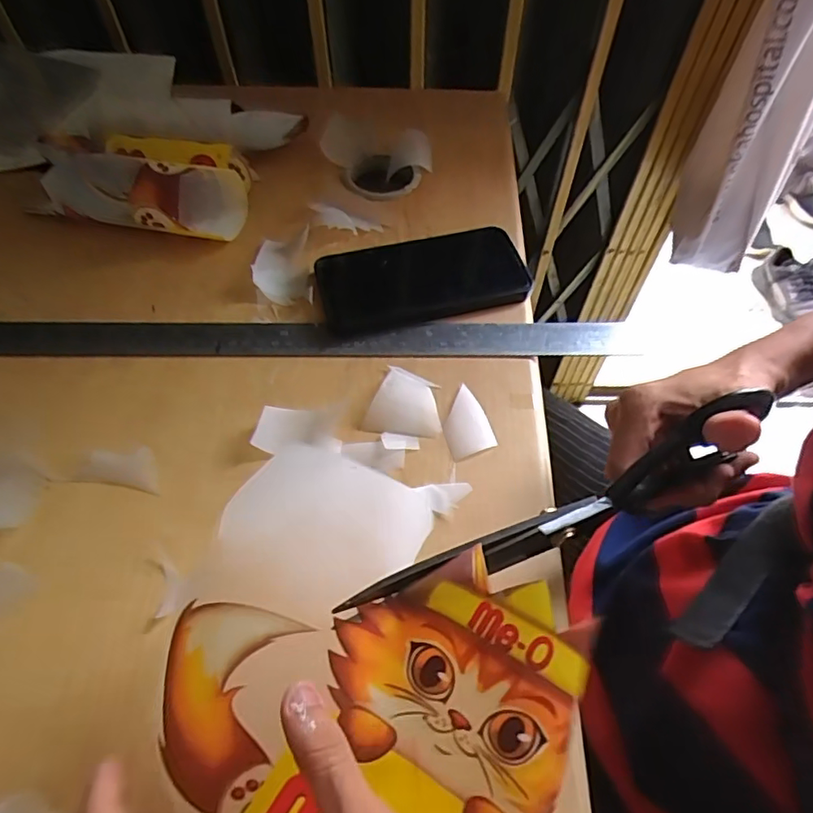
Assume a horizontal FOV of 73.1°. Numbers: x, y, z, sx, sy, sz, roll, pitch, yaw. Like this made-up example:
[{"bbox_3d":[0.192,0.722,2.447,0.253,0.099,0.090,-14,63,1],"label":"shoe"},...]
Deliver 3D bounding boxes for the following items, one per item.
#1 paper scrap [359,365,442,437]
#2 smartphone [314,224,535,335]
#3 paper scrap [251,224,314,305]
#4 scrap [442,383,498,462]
[{"bbox_3d":[-0.002,-0.004,0.360,0.048,0.006,0.048,4,59,2],"label":"paper scrap"},{"bbox_3d":[0.012,-0.097,0.417,0.154,0.010,0.078,-13,60,-9],"label":"smartphone"},{"bbox_3d":[-0.095,-0.108,0.424,0.042,0.016,0.074,-7,59,-5],"label":"paper scrap"},{"bbox_3d":[0.037,0.010,0.353,0.030,0.004,0.046,-16,60,-10],"label":"scrap"}]

